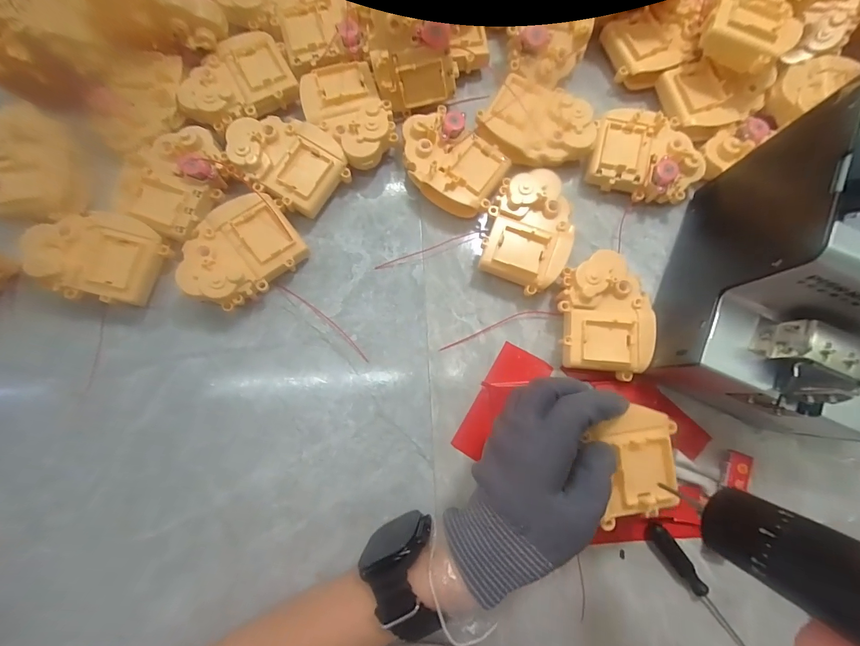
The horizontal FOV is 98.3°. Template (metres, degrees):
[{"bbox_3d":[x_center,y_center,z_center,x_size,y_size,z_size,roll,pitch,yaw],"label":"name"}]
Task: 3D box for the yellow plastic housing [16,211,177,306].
[{"bbox_3d":[-0.276,-0.056,0.308,0.095,0.041,0.076,22,80,3],"label":"yellow plastic housing"}]

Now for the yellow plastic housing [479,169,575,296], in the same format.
[{"bbox_3d":[0.086,-0.079,0.327,0.069,0.037,0.097,19,80,3],"label":"yellow plastic housing"}]

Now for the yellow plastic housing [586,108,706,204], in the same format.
[{"bbox_3d":[0.195,-0.152,0.343,0.094,0.039,0.076,9,80,1],"label":"yellow plastic housing"}]

